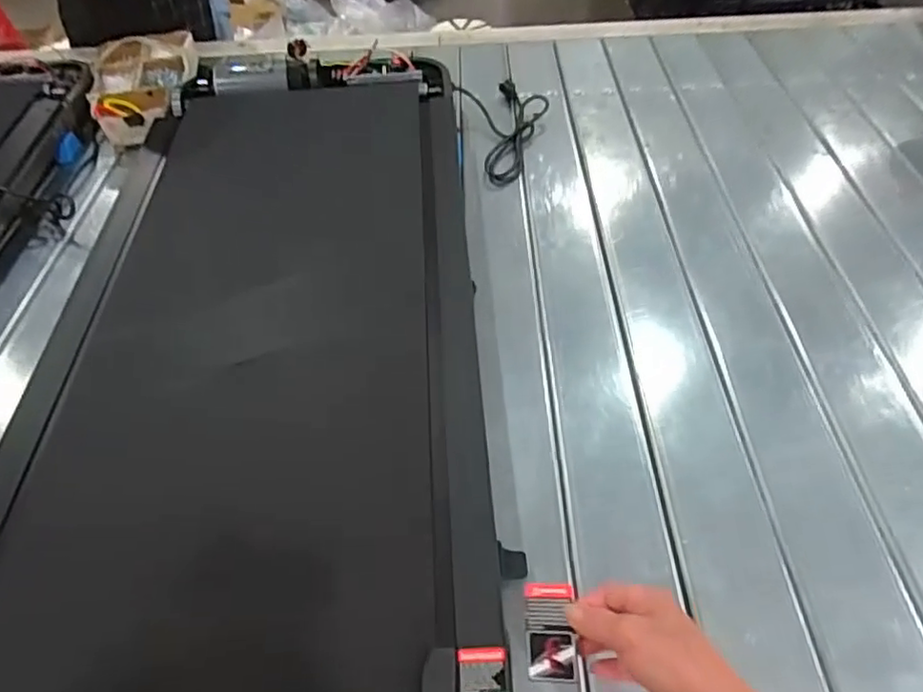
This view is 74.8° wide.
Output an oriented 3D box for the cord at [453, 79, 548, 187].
[{"bbox_3d":[0.088,-0.399,1.071,0.142,0.029,0.318,-9,50,-5],"label":"cord"}]

